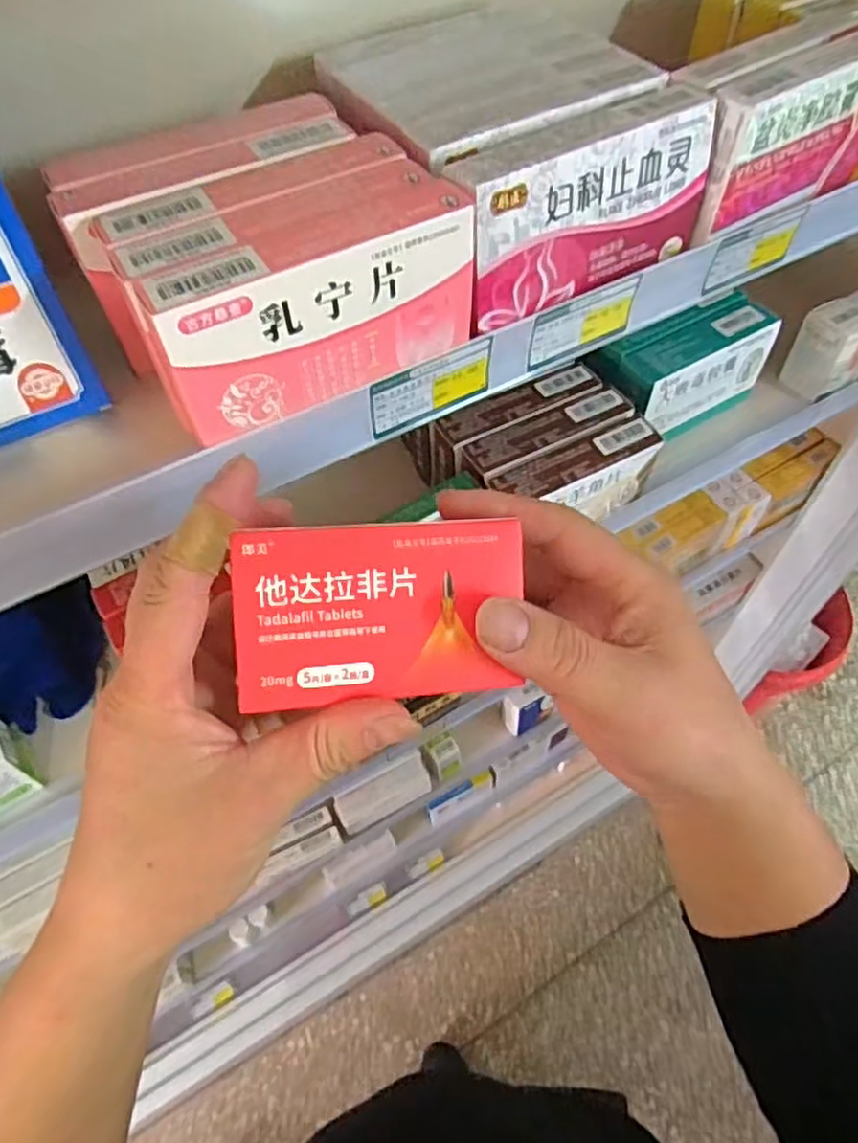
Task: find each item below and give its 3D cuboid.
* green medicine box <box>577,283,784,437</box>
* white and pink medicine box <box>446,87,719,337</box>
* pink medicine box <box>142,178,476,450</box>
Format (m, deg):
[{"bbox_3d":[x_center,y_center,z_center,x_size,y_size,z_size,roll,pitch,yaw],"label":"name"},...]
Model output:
[{"bbox_3d":[0.212,-0.169,0.580,0.168,0.072,0.064,-26,59,-15],"label":"green medicine box"},{"bbox_3d":[0.074,-0.181,0.342,0.141,0.070,0.040,-27,59,-16],"label":"white and pink medicine box"},{"bbox_3d":[-0.046,-0.110,0.296,0.136,0.066,0.024,-26,59,-15],"label":"pink medicine box"}]

